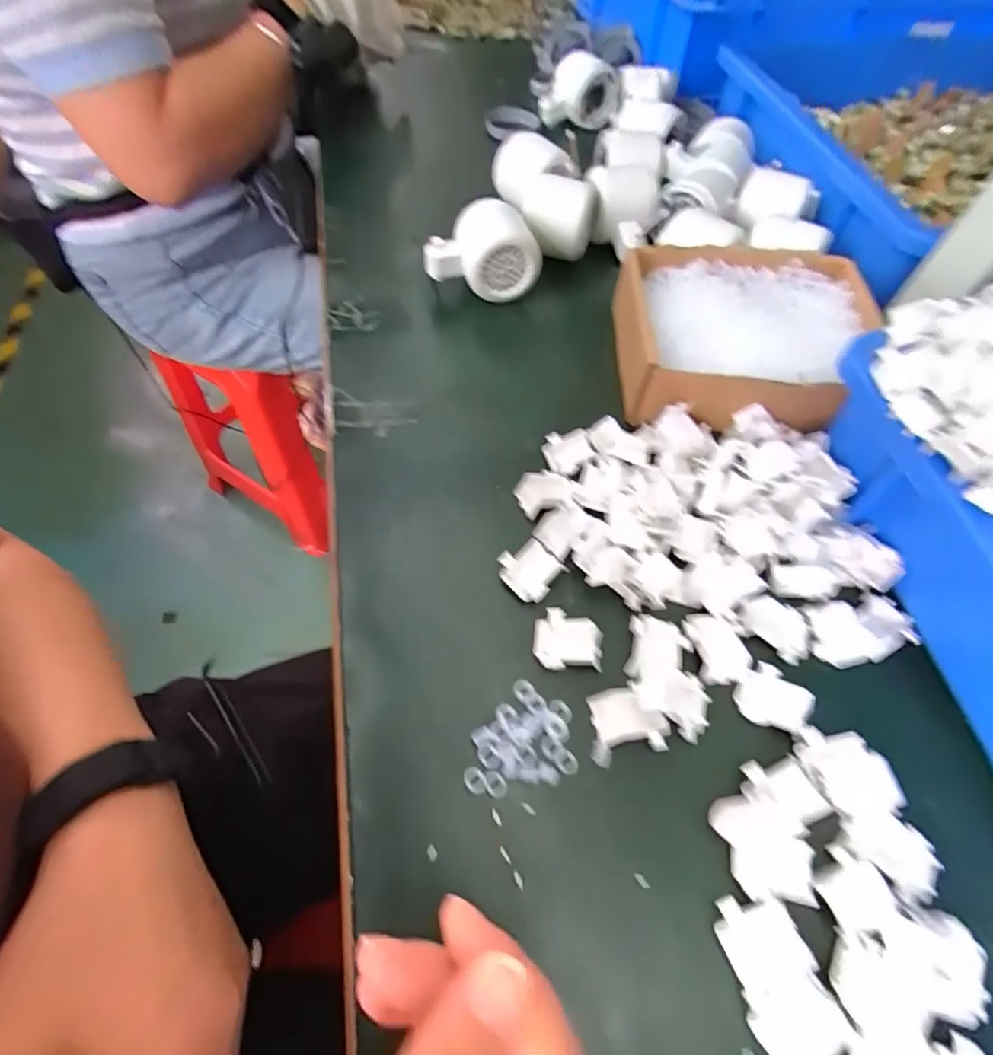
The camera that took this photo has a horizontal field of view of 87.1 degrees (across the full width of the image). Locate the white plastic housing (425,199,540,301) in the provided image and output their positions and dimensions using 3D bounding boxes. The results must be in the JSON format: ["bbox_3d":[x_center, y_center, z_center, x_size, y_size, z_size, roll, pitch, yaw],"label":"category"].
[{"bbox_3d":[-0.009,-0.214,0.405,0.082,0.057,0.050,16,60,7],"label":"white plastic housing"}]

